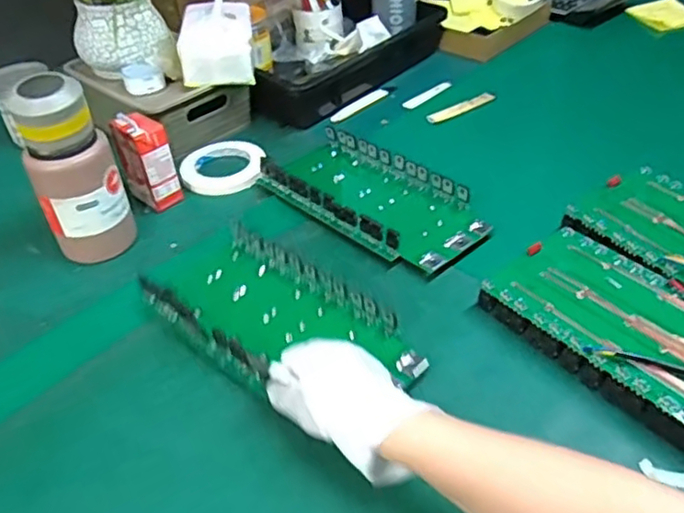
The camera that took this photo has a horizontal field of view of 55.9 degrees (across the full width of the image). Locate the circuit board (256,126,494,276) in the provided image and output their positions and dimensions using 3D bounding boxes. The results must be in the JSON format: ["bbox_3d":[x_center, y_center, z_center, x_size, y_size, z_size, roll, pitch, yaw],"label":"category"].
[{"bbox_3d":[0.038,-0.082,0.781,0.284,0.026,0.144,30,51,34],"label":"circuit board"}]

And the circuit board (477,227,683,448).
[{"bbox_3d":[0.280,0.073,0.584,0.149,0.041,0.287,-28,46,-25],"label":"circuit board"}]

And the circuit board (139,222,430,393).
[{"bbox_3d":[-0.065,0.060,0.626,0.285,0.031,0.139,30,52,32],"label":"circuit board"}]

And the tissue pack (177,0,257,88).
[{"bbox_3d":[-0.172,-0.302,0.884,0.094,0.089,0.120,-7,41,-3],"label":"tissue pack"}]

